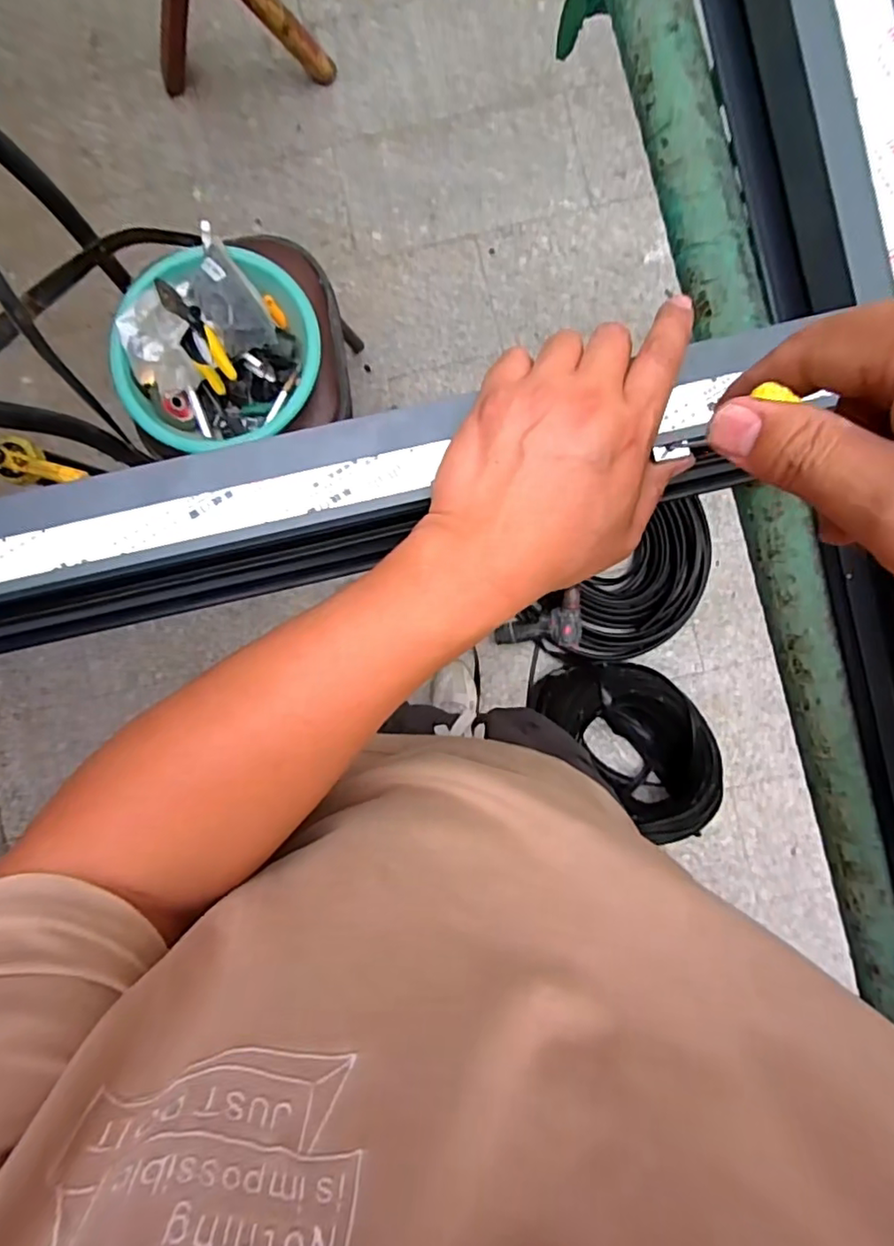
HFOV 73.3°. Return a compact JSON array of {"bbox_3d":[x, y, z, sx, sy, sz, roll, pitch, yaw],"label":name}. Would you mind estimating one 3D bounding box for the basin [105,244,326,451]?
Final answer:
[{"bbox_3d":[-0.359,-0.443,0.950,0.298,0.113,0.284,0,91,-3],"label":"basin"}]

